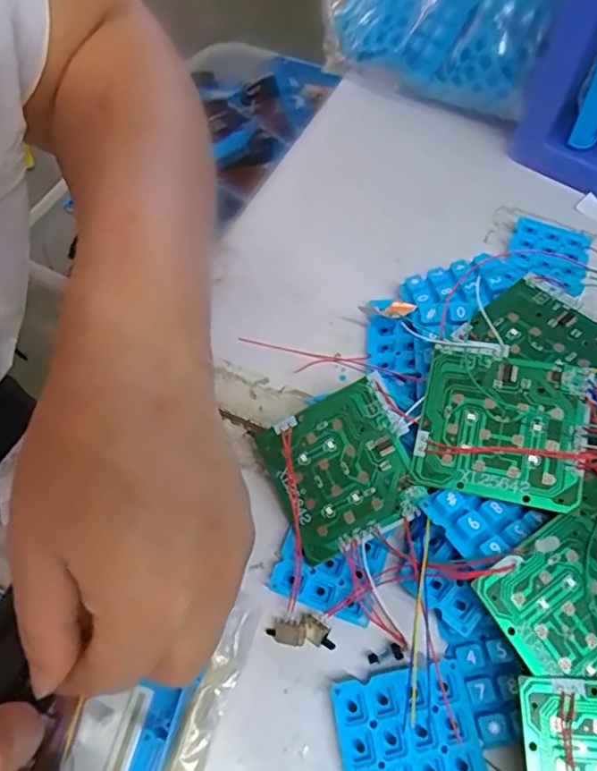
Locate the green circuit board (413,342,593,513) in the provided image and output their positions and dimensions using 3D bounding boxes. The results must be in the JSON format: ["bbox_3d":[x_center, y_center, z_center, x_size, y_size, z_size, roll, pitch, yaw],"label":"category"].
[{"bbox_3d":[0.093,0.017,0.256,0.070,0.004,0.071,9,72,21],"label":"green circuit board"}]

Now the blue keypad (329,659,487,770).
[{"bbox_3d":[0.047,0.152,0.239,0.059,0.005,0.049,-9,61,-5],"label":"blue keypad"}]

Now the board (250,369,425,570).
[{"bbox_3d":[0.022,0.041,0.277,0.072,0.004,0.070,-30,73,9],"label":"board"}]

